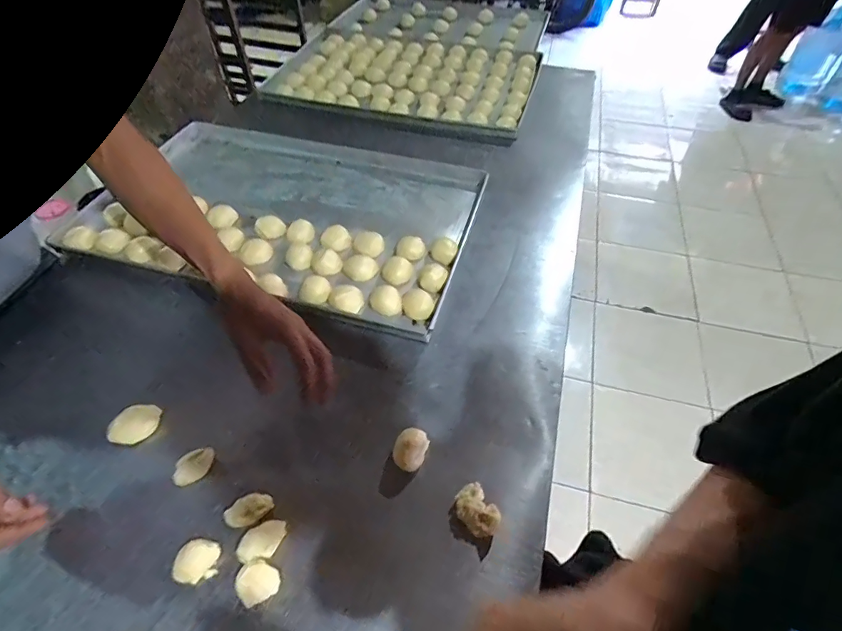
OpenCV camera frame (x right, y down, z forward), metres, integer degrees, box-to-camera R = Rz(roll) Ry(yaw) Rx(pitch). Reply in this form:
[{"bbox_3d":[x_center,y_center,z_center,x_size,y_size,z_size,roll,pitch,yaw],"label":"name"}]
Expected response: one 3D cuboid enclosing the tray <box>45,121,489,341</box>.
[{"bbox_3d":[-0.263,-0.214,0.887,0.715,0.053,0.470,15,52,12],"label":"tray"}]

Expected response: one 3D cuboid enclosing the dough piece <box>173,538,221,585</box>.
[{"bbox_3d":[-0.247,0.271,0.494,0.042,0.018,0.041,-1,50,-1],"label":"dough piece"}]

